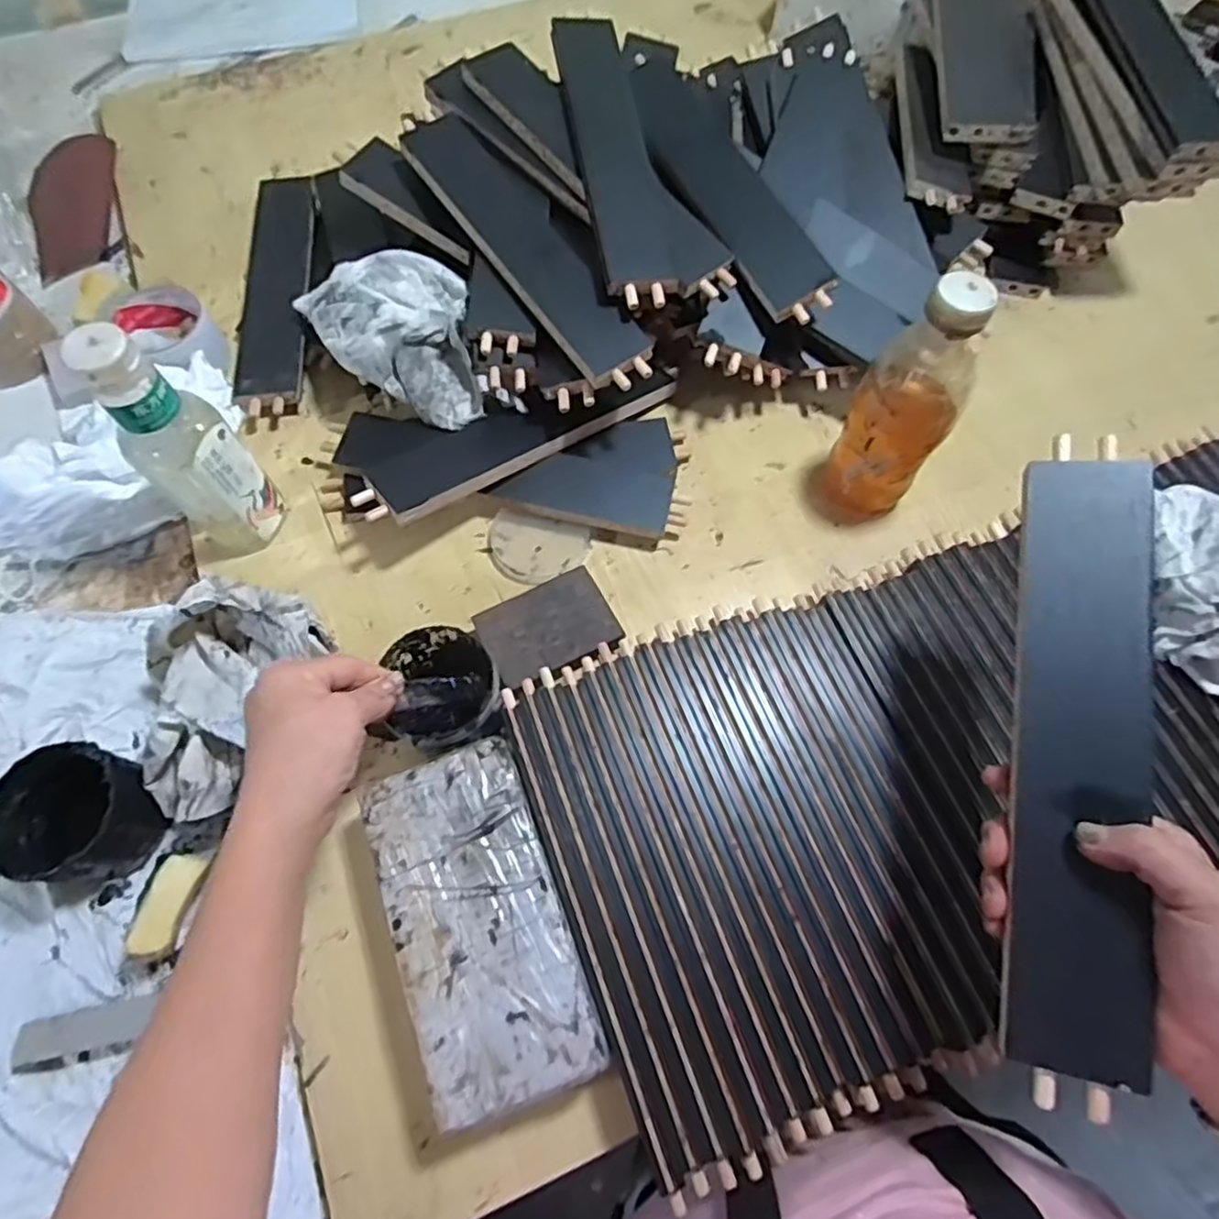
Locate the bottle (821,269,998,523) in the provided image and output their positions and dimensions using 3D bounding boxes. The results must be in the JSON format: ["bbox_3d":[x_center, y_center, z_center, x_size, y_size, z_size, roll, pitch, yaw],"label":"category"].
[{"bbox_3d":[0.218,-0.144,0.525,0.072,0.211,0.062,33,72,13],"label":"bottle"}]

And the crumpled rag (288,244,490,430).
[{"bbox_3d":[-0.181,-0.234,0.593,0.131,0.054,0.178,-23,69,-9],"label":"crumpled rag"}]

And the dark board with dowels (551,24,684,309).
[{"bbox_3d":[0.002,-0.373,0.566,0.058,0.014,0.294,-10,72,-7],"label":"dark board with dowels"}]

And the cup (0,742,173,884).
[{"bbox_3d":[-0.358,0.140,0.477,0.087,0.070,0.080,0,67,1],"label":"cup"}]

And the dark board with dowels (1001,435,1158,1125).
[{"bbox_3d":[0.225,0.064,0.332,0.056,0.012,0.300,5,79,21],"label":"dark board with dowels"}]

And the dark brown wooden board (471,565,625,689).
[{"bbox_3d":[-0.046,0.013,0.535,0.098,0.010,0.080,-26,61,-11],"label":"dark brown wooden board"}]

